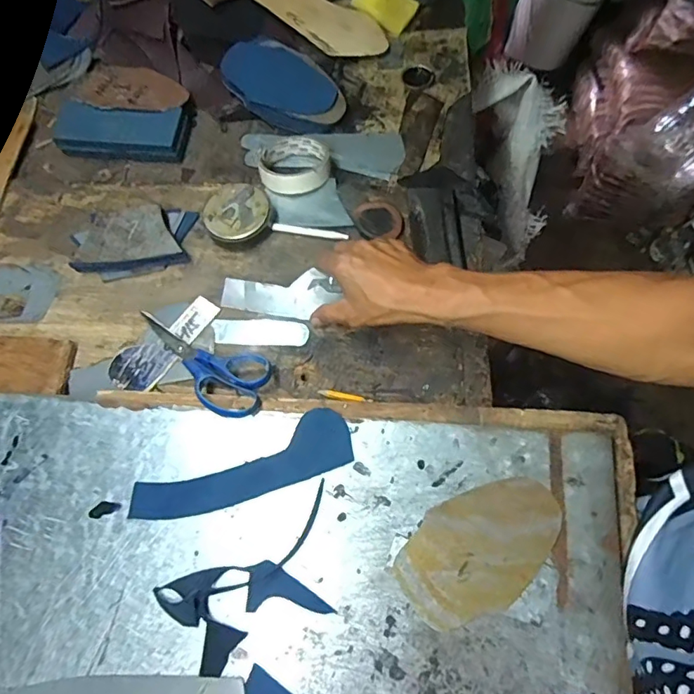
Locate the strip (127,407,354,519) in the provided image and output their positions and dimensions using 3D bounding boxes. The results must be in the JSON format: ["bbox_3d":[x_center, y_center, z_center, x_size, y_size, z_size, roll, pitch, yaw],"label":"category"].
[{"bbox_3d":[-0.095,0.113,0.469,0.202,0.005,0.052,-20,76,-4],"label":"strip"}]

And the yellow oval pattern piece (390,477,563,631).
[{"bbox_3d":[0.112,0.166,0.429,0.143,0.010,0.087,-33,71,-14],"label":"yellow oval pattern piece"}]

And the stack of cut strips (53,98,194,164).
[{"bbox_3d":[-0.279,-0.274,0.642,0.157,0.025,0.061,5,69,0],"label":"stack of cut strips"}]

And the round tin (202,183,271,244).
[{"bbox_3d":[-0.124,-0.148,0.583,0.072,0.031,0.069,0,67,-1],"label":"round tin"}]

